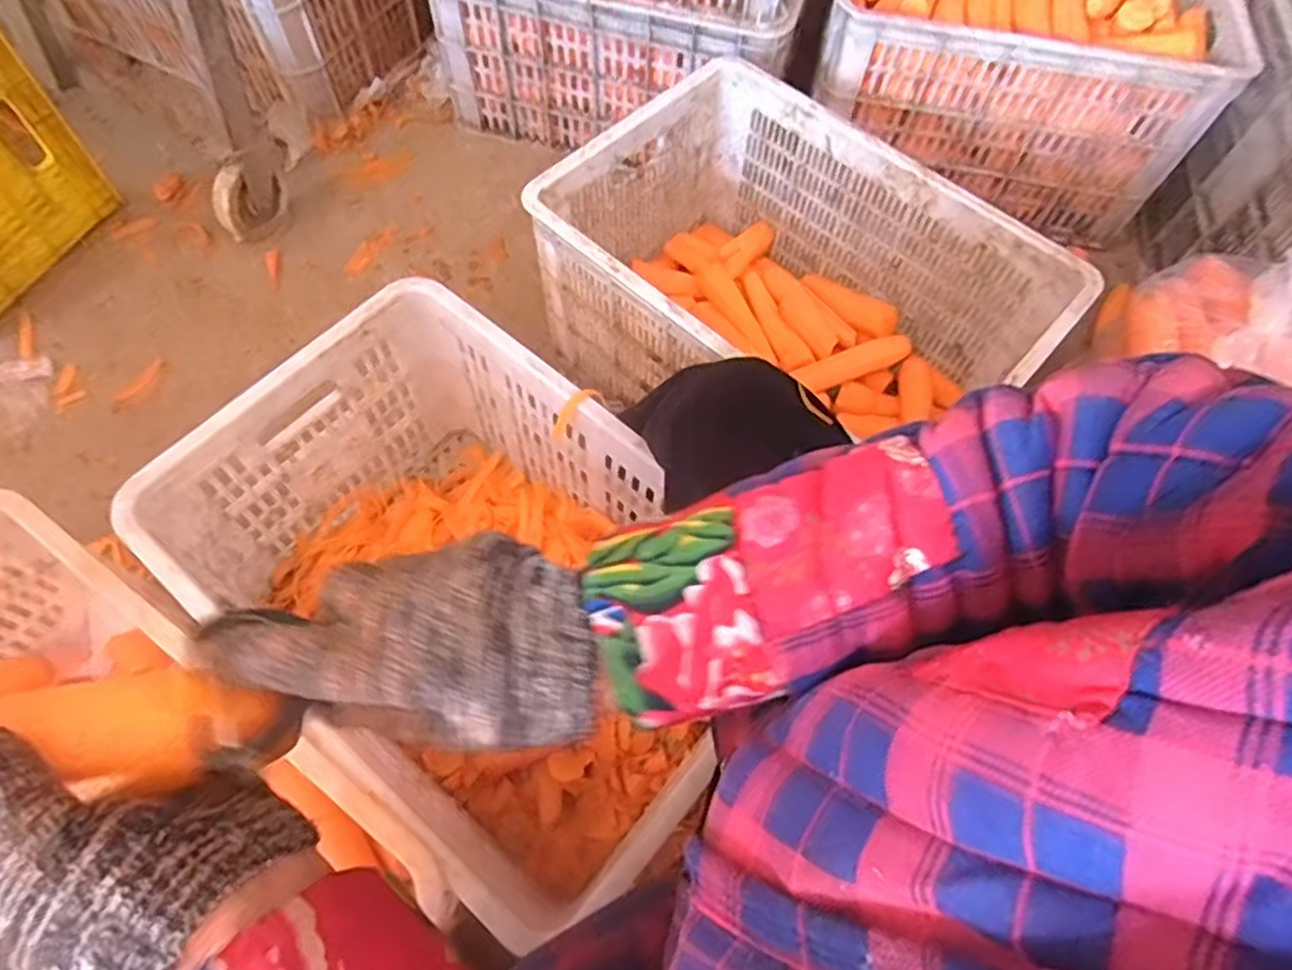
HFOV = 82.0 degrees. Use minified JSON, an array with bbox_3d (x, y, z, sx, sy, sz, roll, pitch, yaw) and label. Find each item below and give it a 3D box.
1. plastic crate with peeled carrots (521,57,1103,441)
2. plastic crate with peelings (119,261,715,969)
[{"bbox_3d":[0.162,-0.214,0.887,0.504,0.242,0.349,37,68,15],"label":"plastic crate with peeled carrots"},{"bbox_3d":[-0.160,0.106,0.733,0.513,0.263,0.350,37,68,15],"label":"plastic crate with peelings"}]

